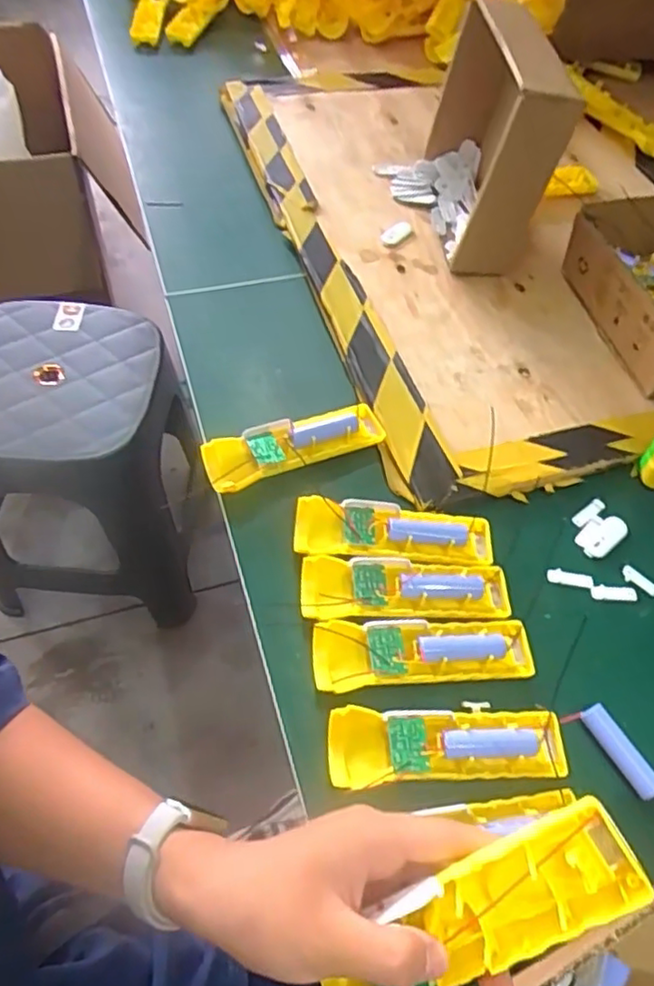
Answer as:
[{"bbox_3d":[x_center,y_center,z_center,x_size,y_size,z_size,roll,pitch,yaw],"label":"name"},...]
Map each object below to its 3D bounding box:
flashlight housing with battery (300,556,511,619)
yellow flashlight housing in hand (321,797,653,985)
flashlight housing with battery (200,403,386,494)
[{"bbox_3d":[0.063,0.077,0.502,0.164,0.026,0.048,1,57,-5],"label":"flashlight housing with battery"},{"bbox_3d":[0.059,0.190,0.273,0.155,0.026,0.047,-37,62,7],"label":"yellow flashlight housing in hand"},{"bbox_3d":[-0.027,-0.046,0.566,0.164,0.024,0.046,-21,62,-18],"label":"flashlight housing with battery"}]

